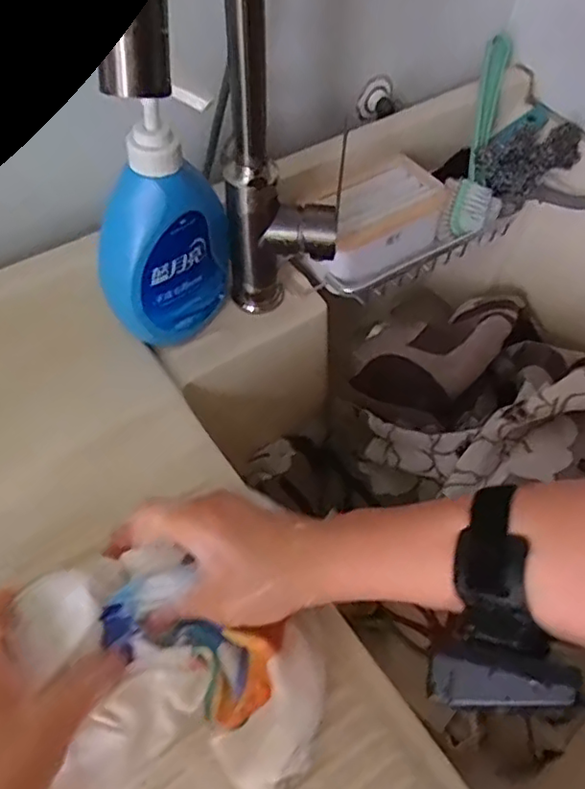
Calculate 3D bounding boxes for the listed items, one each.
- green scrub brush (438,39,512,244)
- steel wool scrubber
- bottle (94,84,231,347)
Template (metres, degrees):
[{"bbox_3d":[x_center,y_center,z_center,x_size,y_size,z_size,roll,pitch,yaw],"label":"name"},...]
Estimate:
[{"bbox_3d":[0.189,-0.248,0.605,0.053,0.032,0.207,12,81,5],"label":"green scrub brush"},{"bbox_3d":[0.230,-0.228,0.598,0.102,0.051,0.043,-26,61,-19],"label":"steel wool scrubber"},{"bbox_3d":[-0.092,-0.117,0.444,0.100,0.174,0.048,-33,64,-23],"label":"bottle"}]

